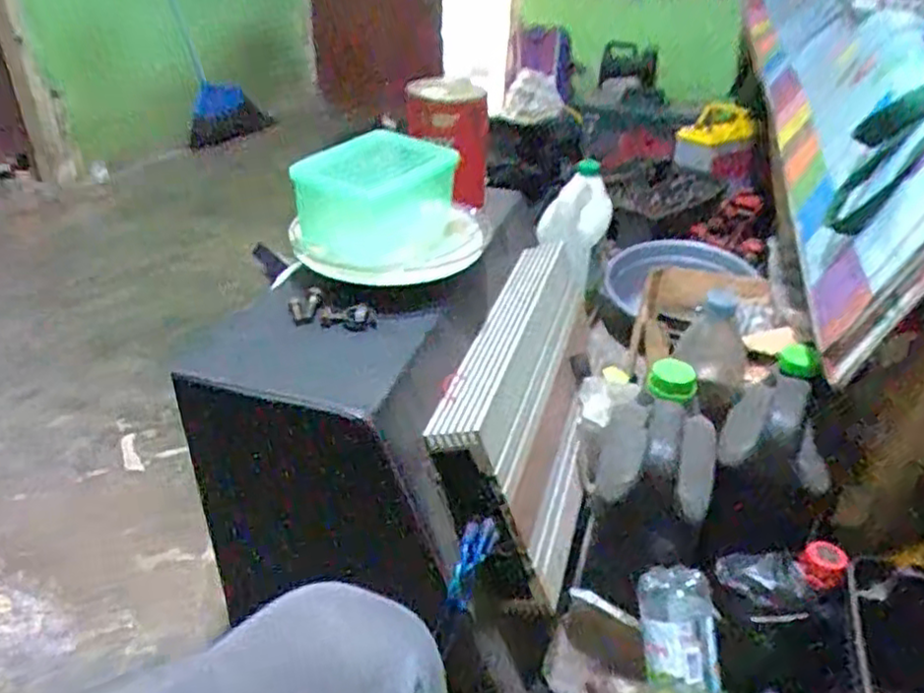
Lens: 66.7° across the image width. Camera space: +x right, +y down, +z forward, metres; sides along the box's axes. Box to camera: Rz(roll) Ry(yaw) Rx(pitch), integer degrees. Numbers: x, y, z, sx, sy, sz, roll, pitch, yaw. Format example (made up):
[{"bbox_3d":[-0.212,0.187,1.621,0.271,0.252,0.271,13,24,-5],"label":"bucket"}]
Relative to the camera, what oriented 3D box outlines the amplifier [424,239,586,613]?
[{"bbox_3d":[0.086,0.059,0.788,0.062,0.240,0.399,-12,33,28],"label":"amplifier"}]

